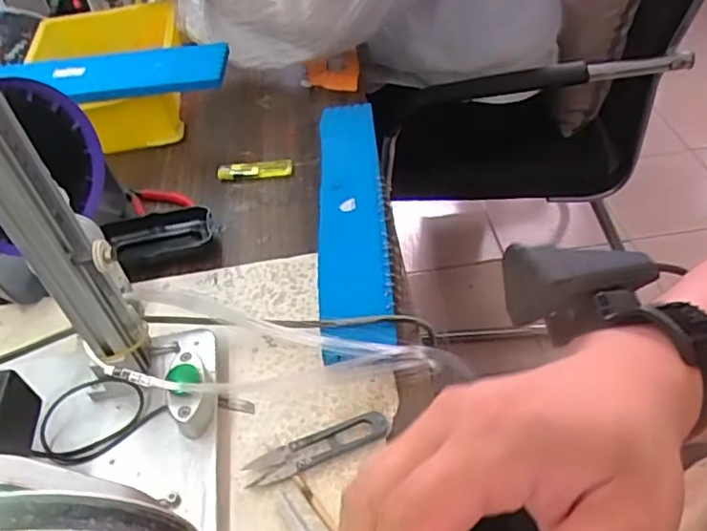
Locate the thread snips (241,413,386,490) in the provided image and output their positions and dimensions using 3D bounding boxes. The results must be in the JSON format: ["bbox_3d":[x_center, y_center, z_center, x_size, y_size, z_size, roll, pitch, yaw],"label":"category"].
[{"bbox_3d":[-0.025,0.127,0.415,0.101,0.004,0.025,-17,49,-9],"label":"thread snips"}]

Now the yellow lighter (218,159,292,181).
[{"bbox_3d":[-0.105,-0.104,0.643,0.079,0.012,0.019,-4,48,2],"label":"yellow lighter"}]

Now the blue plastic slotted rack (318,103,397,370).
[{"bbox_3d":[-0.003,-0.050,0.565,0.061,0.021,0.330,-5,48,2],"label":"blue plastic slotted rack"}]

